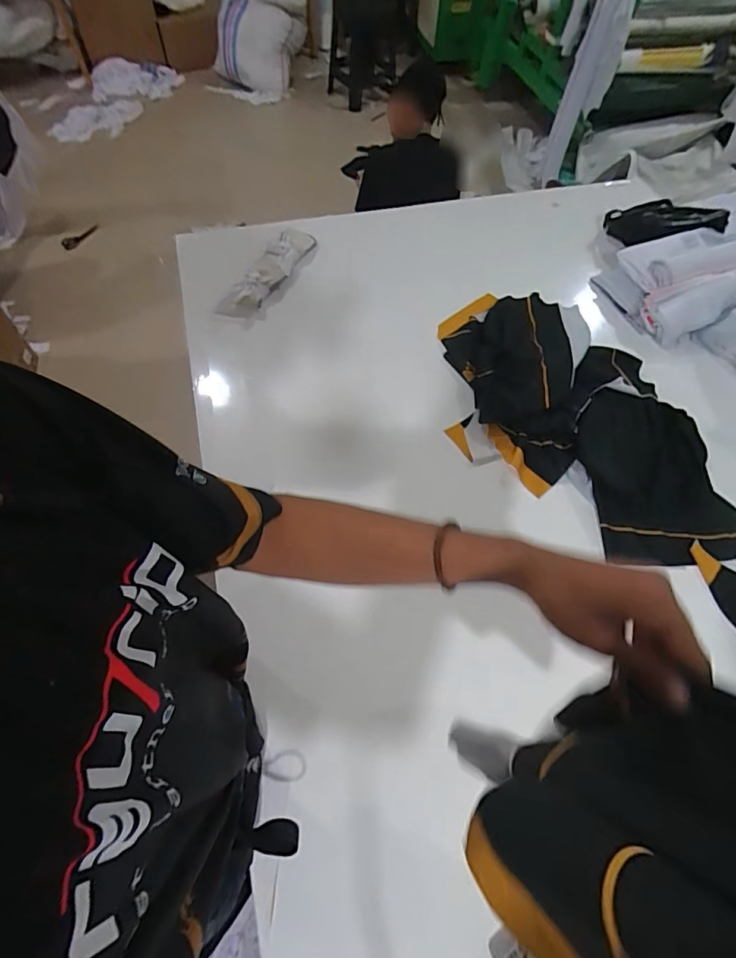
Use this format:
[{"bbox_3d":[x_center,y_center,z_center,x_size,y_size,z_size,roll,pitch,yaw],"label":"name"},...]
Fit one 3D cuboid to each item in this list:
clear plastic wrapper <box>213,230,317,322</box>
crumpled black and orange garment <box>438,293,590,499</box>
[{"bbox_3d":[-0.214,-0.446,1.014,0.101,0.024,0.283,23,71,10],"label":"clear plastic wrapper"},{"bbox_3d":[0.278,-0.190,0.892,0.273,0.077,0.450,5,60,0],"label":"crumpled black and orange garment"}]

